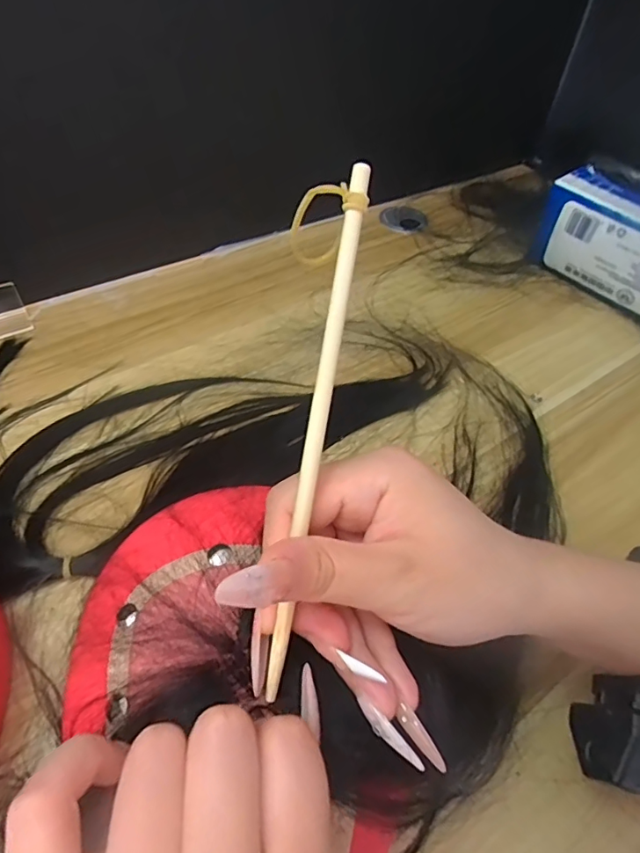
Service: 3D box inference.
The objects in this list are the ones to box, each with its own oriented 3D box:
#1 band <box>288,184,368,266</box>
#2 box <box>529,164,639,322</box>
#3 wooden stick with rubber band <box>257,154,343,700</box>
[{"bbox_3d":[0.002,-0.071,0.183,0.011,0.031,0.031,-29,58,-26],"label":"band"},{"bbox_3d":[0.301,-0.172,0.514,0.050,0.089,0.183,-31,59,-27],"label":"box"},{"bbox_3d":[-0.001,0.003,0.172,0.008,0.004,0.175,10,92,4],"label":"wooden stick with rubber band"}]

